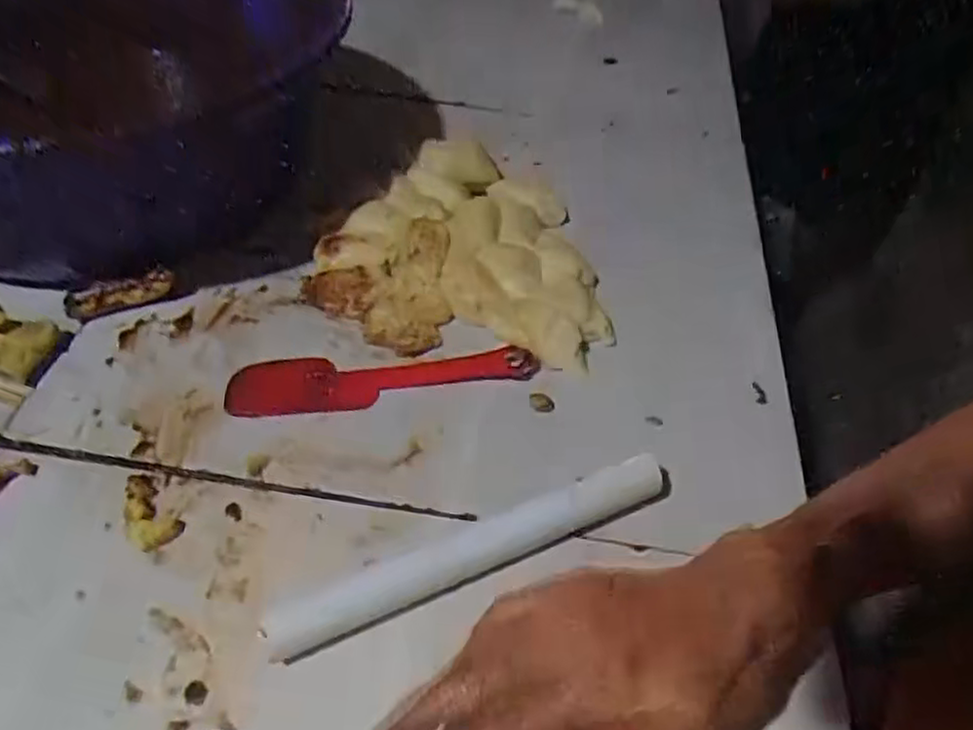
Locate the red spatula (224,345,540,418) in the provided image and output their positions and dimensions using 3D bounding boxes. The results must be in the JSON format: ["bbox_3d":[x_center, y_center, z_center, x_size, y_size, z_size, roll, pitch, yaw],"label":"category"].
[{"bbox_3d":[-0.069,0.010,0.486,0.206,0.007,0.046,-2,47,-5],"label":"red spatula"}]

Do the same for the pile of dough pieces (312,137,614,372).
[{"bbox_3d":[-0.014,-0.103,0.580,0.216,0.032,0.234,7,46,4],"label":"pile of dough pieces"}]

